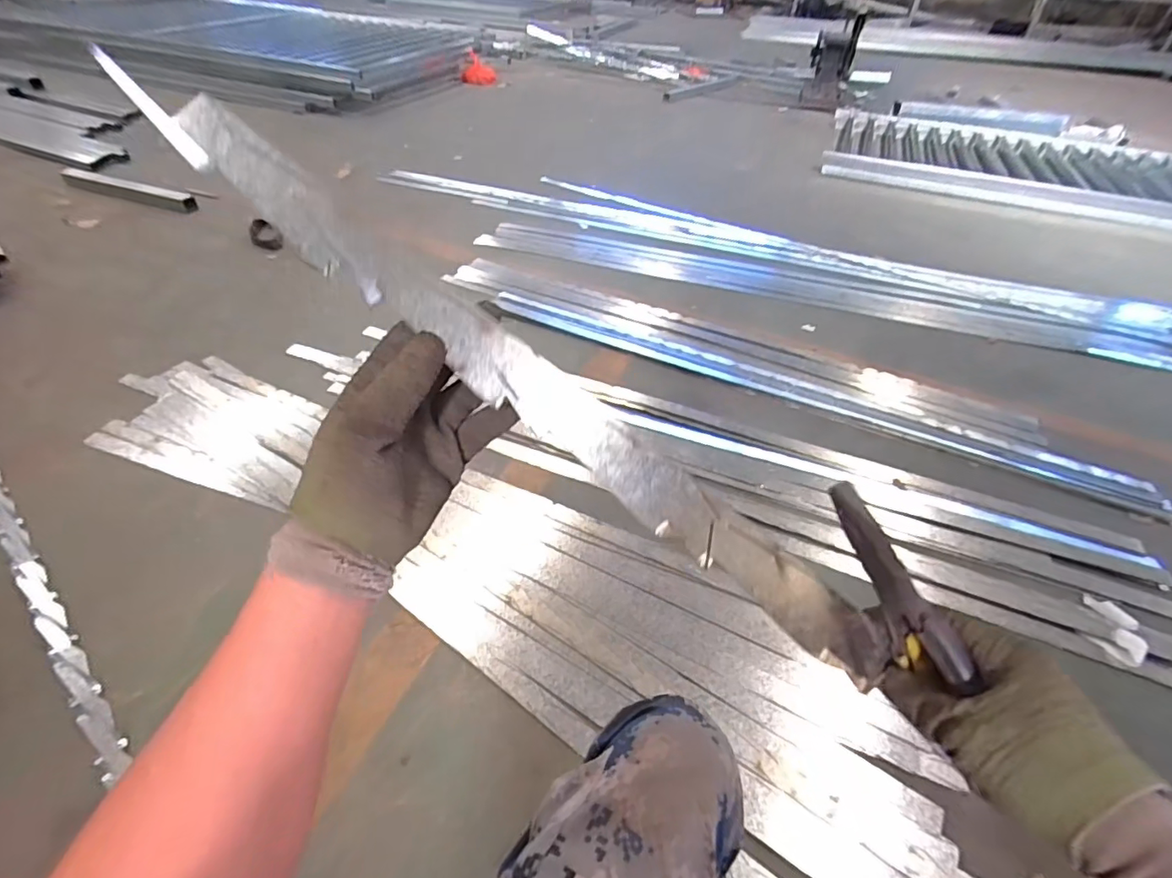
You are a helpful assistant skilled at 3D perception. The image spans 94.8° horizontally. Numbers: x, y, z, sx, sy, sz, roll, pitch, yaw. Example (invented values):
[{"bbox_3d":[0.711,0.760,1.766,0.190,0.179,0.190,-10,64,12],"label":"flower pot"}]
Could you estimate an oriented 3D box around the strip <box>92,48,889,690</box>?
[{"bbox_3d":[-0.045,-0.040,0.350,0.536,0.008,0.043,38,77,-1],"label":"strip"}]

